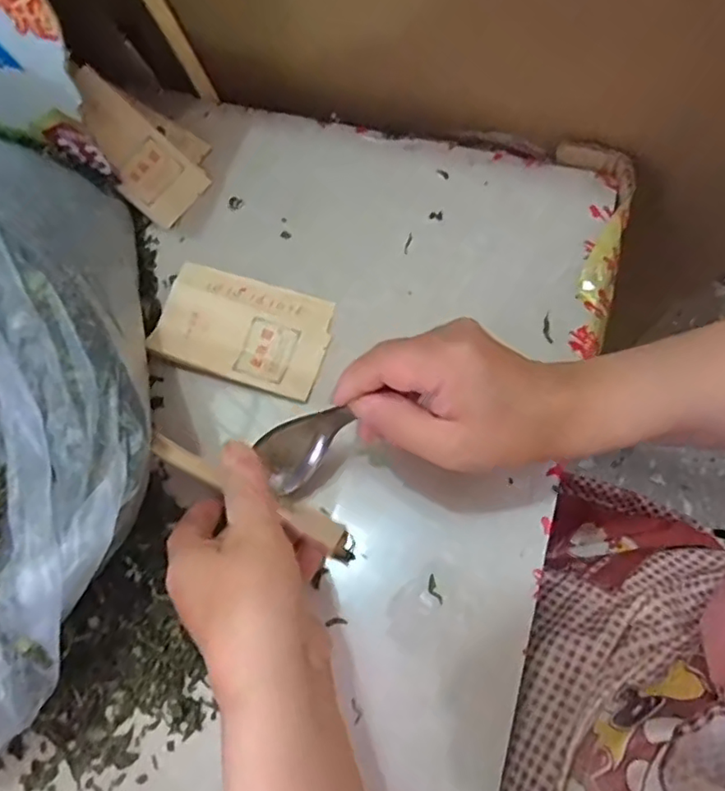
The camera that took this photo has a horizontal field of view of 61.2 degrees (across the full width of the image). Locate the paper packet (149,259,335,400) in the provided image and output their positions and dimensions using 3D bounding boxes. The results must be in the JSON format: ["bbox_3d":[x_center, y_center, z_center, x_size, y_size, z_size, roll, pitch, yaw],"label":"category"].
[{"bbox_3d":[-0.078,-0.045,0.406,0.108,0.019,0.076,15,71,8],"label":"paper packet"}]

